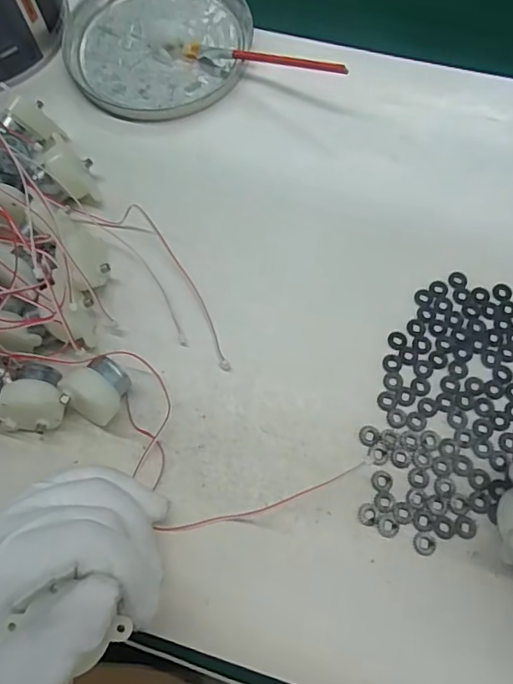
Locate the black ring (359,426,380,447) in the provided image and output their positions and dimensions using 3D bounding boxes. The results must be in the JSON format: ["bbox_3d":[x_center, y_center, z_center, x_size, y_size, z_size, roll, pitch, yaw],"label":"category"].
[{"bbox_3d":[0.059,0.049,0.269,0.011,0.004,0.011,-1,71,2],"label":"black ring"}]

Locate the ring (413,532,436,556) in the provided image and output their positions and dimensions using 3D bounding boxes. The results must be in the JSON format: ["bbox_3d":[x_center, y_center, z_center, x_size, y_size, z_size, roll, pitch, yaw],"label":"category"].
[{"bbox_3d":[0.082,0.098,0.249,0.011,0.004,0.010,-1,71,2],"label":"ring"}]

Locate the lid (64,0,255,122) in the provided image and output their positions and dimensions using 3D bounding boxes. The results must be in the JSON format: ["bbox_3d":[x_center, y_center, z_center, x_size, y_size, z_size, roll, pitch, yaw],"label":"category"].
[{"bbox_3d":[-0.071,-0.220,0.369,0.127,0.010,0.135,-1,71,2],"label":"lid"}]

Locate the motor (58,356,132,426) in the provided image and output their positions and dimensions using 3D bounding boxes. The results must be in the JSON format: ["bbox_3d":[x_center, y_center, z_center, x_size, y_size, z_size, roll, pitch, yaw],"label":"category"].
[{"bbox_3d":[-0.083,0.024,0.269,0.027,0.029,0.030,27,74,11],"label":"motor"}]

